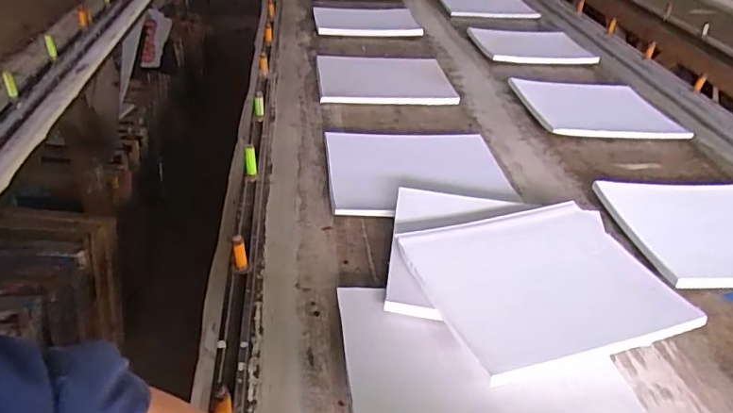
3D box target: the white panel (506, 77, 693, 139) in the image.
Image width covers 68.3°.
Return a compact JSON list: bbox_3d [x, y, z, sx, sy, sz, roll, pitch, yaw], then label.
[{"bbox_3d":[0.440,-0.196,1.054,0.275,0.019,0.235,-1,37,-10],"label":"white panel"}]

